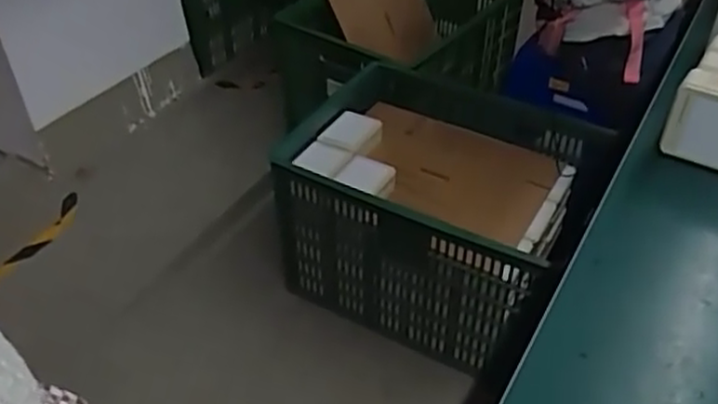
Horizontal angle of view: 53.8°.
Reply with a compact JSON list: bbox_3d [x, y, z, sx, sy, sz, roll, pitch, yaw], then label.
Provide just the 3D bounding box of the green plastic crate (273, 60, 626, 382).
[{"bbox_3d":[0.159,0.014,1.684,0.664,0.386,0.493,19,45,21],"label":"green plastic crate"}]

